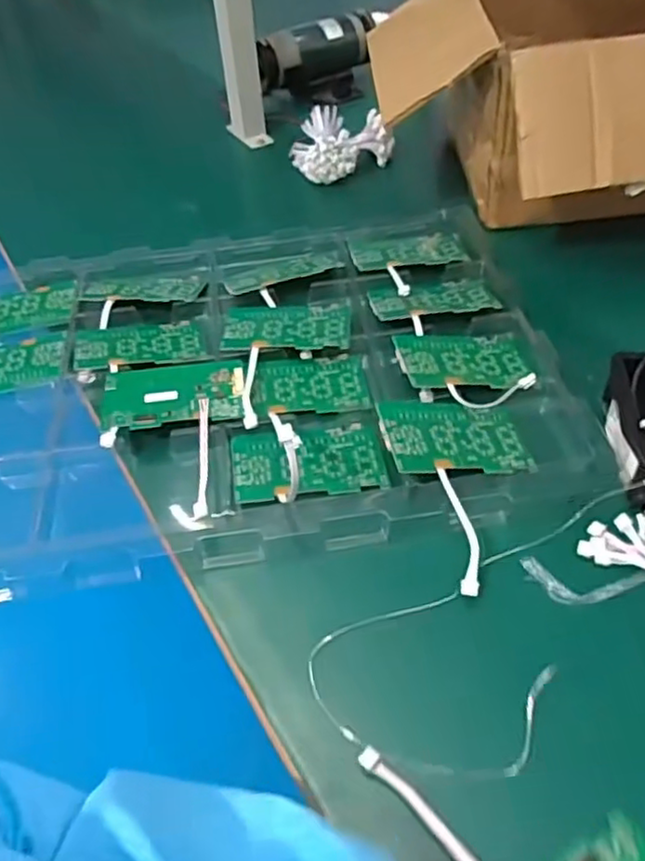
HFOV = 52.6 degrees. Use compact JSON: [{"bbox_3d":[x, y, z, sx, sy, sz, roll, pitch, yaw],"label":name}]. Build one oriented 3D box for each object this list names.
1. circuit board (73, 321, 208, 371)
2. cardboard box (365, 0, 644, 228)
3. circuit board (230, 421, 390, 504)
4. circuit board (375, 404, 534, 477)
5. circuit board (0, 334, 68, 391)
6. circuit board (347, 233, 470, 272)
[{"bbox_3d":[-0.194,-0.094,0.696,0.131,0.006,0.085,-5,37,-12],"label":"circuit board"},{"bbox_3d":[0.332,-0.417,0.802,0.509,0.196,0.414,-4,48,1],"label":"cardboard box"},{"bbox_3d":[-0.012,0.025,0.577,0.131,0.007,0.080,-8,48,-3],"label":"circuit board"},{"bbox_3d":[0.117,0.005,0.574,0.130,0.005,0.080,1,46,-17],"label":"circuit board"},{"bbox_3d":[-0.335,-0.069,0.690,0.129,0.008,0.078,-12,49,-7],"label":"circuit board"},{"bbox_3d":[0.103,-0.218,0.794,0.138,0.006,0.090,-7,36,-6],"label":"circuit board"}]

